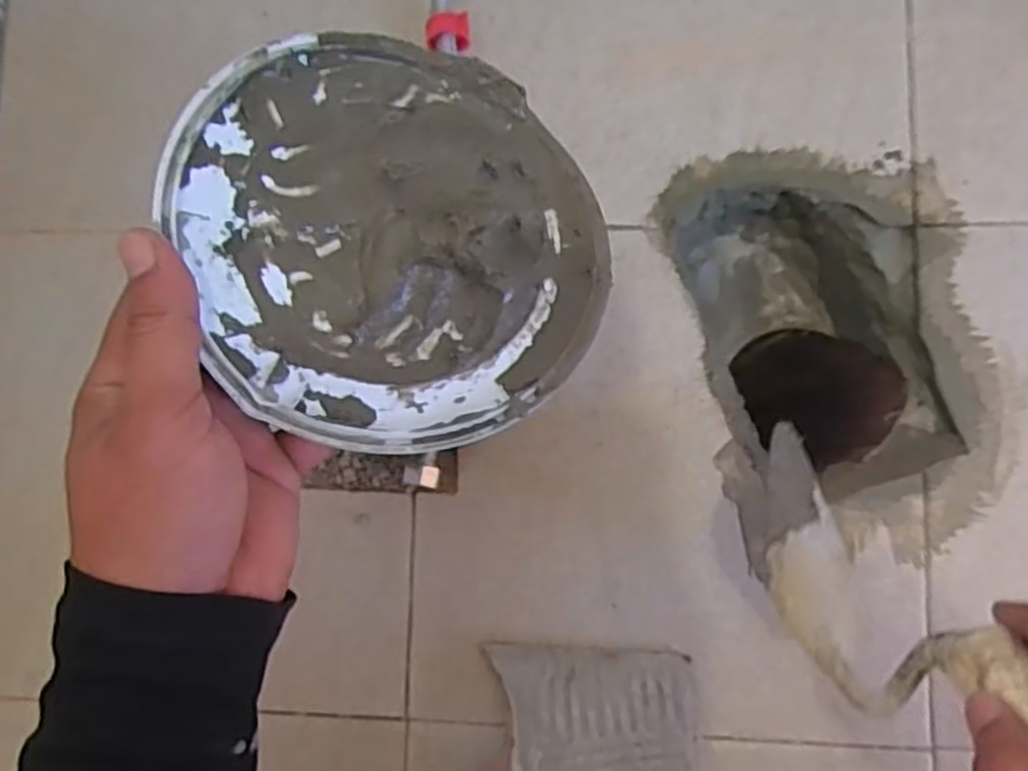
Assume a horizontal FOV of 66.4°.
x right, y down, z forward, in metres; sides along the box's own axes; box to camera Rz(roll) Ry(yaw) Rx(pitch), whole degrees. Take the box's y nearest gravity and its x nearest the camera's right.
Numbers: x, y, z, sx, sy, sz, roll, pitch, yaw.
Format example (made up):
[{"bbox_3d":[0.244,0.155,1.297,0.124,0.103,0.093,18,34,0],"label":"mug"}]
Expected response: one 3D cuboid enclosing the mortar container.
[{"bbox_3d":[-0.041,-0.058,0.299,0.156,0.018,0.159,4,75,-17],"label":"mortar container"}]

